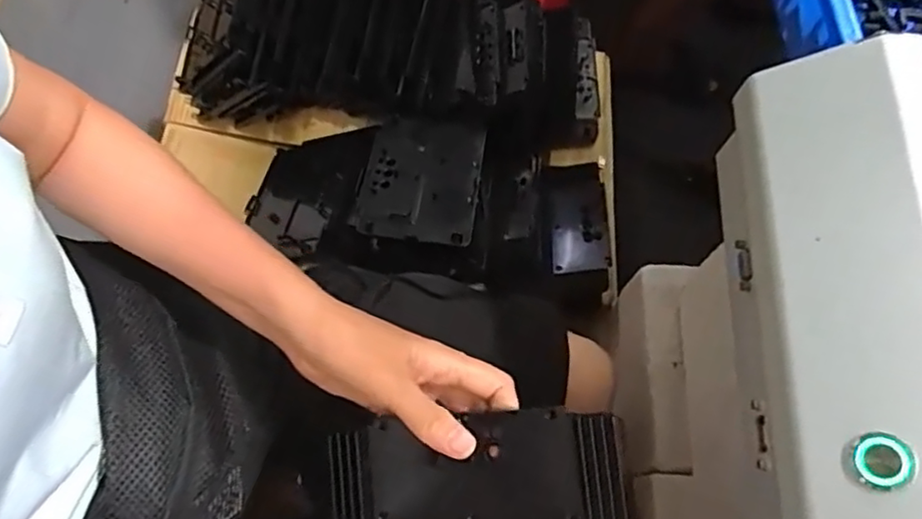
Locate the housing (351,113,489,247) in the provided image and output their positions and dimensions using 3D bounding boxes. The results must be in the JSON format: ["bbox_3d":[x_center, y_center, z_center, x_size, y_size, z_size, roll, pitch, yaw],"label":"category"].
[{"bbox_3d":[-0.048,-0.097,0.760,0.140,0.016,0.180,8,59,3],"label":"housing"}]

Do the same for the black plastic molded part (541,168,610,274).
[{"bbox_3d":[0.140,-0.057,0.776,0.072,0.012,0.177,-6,54,12],"label":"black plastic molded part"}]

